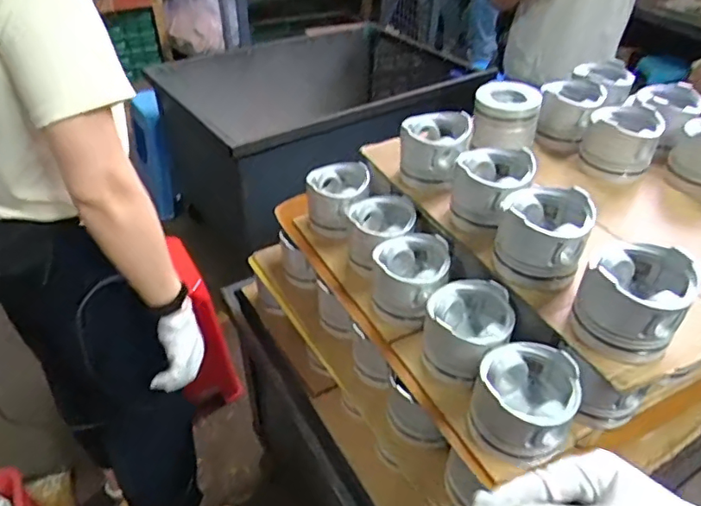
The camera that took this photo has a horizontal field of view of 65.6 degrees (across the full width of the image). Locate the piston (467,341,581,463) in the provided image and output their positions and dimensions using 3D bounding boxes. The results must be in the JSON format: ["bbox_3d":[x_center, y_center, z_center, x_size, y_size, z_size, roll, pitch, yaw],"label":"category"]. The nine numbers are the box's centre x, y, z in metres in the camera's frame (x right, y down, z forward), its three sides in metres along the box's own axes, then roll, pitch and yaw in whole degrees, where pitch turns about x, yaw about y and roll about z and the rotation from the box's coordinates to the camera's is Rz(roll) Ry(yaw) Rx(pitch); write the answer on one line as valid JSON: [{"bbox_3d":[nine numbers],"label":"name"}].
[{"bbox_3d":[0.188,0.157,0.585,0.105,0.068,0.100,18,43,19],"label":"piston"}]

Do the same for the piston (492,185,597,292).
[{"bbox_3d":[0.230,-0.022,0.655,0.102,0.081,0.106,17,43,17],"label":"piston"}]

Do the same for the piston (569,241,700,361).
[{"bbox_3d":[0.302,0.049,0.582,0.100,0.084,0.102,24,45,24],"label":"piston"}]

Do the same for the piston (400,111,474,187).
[{"bbox_3d":[0.131,-0.160,0.833,0.103,0.077,0.107,11,42,11],"label":"piston"}]

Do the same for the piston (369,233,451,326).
[{"bbox_3d":[0.083,0.033,0.753,0.106,0.073,0.119,13,42,13],"label":"piston"}]

